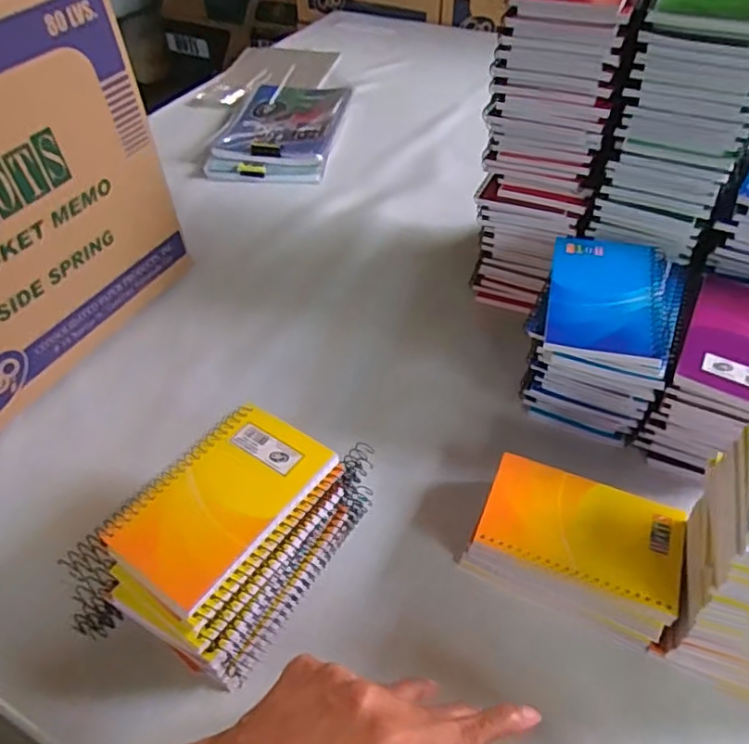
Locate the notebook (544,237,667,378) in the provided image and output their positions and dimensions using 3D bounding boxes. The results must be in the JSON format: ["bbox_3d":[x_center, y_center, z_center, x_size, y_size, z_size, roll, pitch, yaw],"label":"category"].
[{"bbox_3d":[0.179,-0.058,0.466,0.084,0.016,0.123,11,48,12],"label":"notebook"}]

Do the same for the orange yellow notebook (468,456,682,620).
[{"bbox_3d":[0.143,0.105,0.414,0.128,0.004,0.076,17,49,16],"label":"orange yellow notebook"}]

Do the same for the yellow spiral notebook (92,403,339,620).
[{"bbox_3d":[-0.096,0.080,0.385,0.083,0.012,0.131,29,53,25],"label":"yellow spiral notebook"}]

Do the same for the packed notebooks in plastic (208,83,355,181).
[{"bbox_3d":[-0.132,-0.352,0.882,0.160,0.034,0.240,6,48,8],"label":"packed notebooks in plastic"}]

